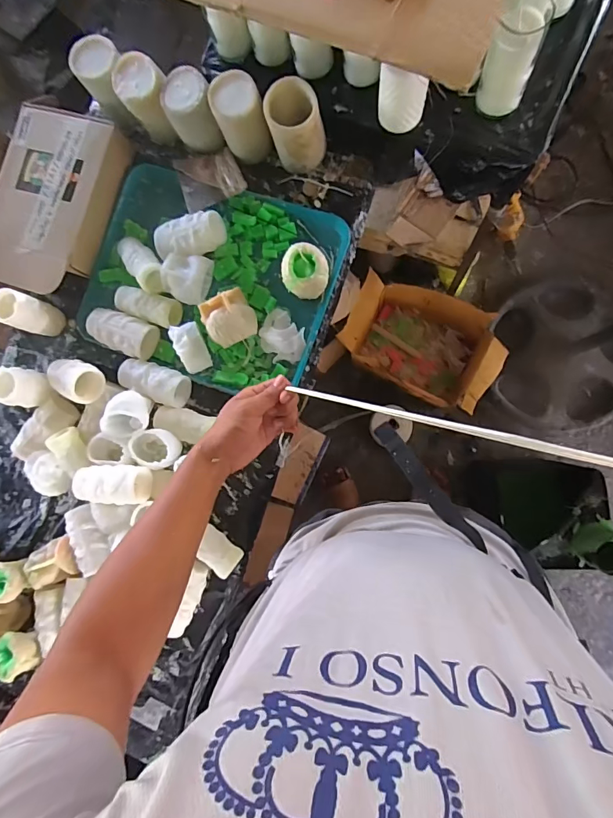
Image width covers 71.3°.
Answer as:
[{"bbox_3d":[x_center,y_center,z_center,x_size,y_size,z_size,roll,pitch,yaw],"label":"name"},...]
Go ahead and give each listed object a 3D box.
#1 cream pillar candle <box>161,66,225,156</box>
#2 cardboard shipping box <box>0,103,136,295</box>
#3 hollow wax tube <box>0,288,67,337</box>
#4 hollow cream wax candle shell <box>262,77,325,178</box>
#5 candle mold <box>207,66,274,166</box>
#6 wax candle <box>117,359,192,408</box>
[{"bbox_3d":[-0.191,-0.502,0.725,0.080,0.086,0.094,-23,84,6],"label":"cream pillar candle"},{"bbox_3d":[-0.462,-0.372,0.776,0.195,0.059,0.316,18,89,9],"label":"cardboard shipping box"},{"bbox_3d":[-0.490,-0.167,0.756,0.046,0.114,0.060,20,90,9],"label":"hollow wax tube"},{"bbox_3d":[-0.016,-0.458,0.701,0.082,0.109,0.087,0,87,8],"label":"hollow cream wax candle shell"},{"bbox_3d":[-0.105,-0.479,0.711,0.074,0.120,0.079,0,87,8],"label":"candle mold"},{"bbox_3d":[-0.267,-0.048,0.747,0.115,0.049,0.059,20,90,9],"label":"wax candle"}]

